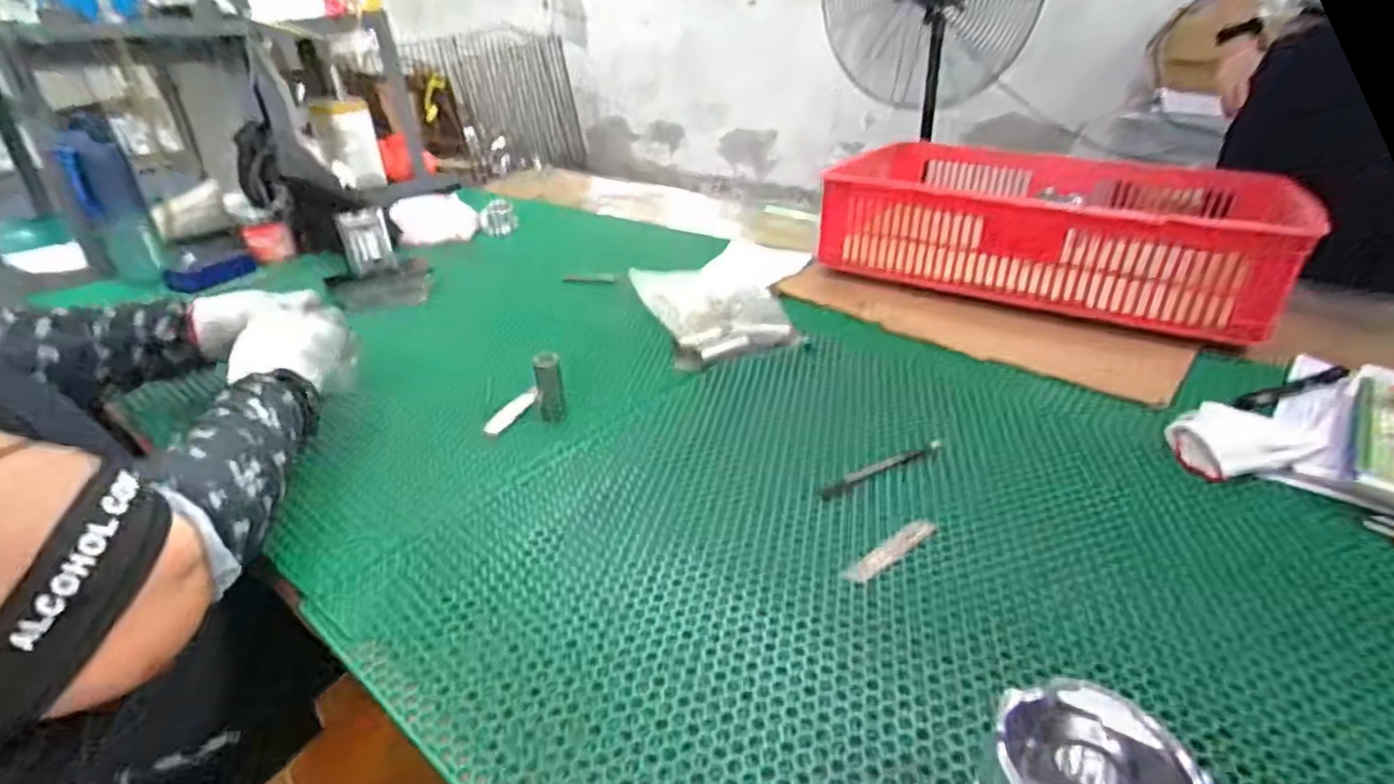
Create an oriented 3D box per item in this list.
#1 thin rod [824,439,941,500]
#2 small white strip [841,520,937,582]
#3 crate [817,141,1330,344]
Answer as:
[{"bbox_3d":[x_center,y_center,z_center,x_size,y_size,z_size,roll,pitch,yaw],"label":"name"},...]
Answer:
[{"bbox_3d":[0.183,0.074,0.653,0.146,0.008,0.016,-16,34,-23],"label":"thin rod"},{"bbox_3d":[0.163,0.132,0.558,0.097,0.009,0.019,-22,37,-30],"label":"small white strip"},{"bbox_3d":[0.536,-0.277,1.035,0.602,0.140,0.437,21,37,32],"label":"crate"}]

